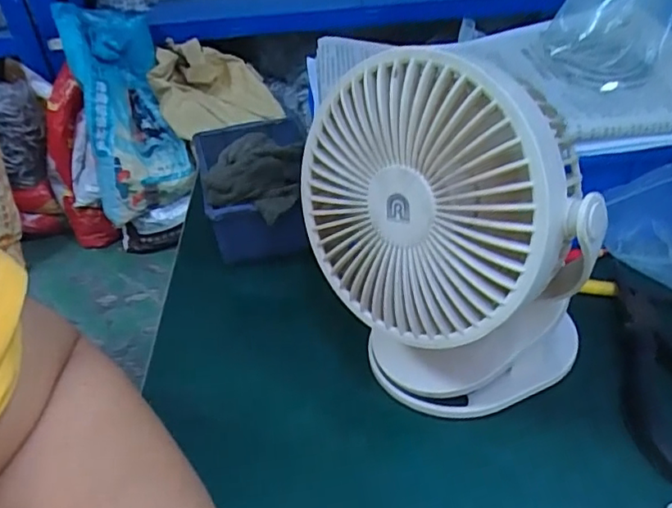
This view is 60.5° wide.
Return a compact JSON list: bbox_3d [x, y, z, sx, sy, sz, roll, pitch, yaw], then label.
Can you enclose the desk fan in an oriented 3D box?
[{"bbox_3d":[0.053,-0.006,0.287,0.142,0.179,0.083,22,45,33],"label":"desk fan"}]

